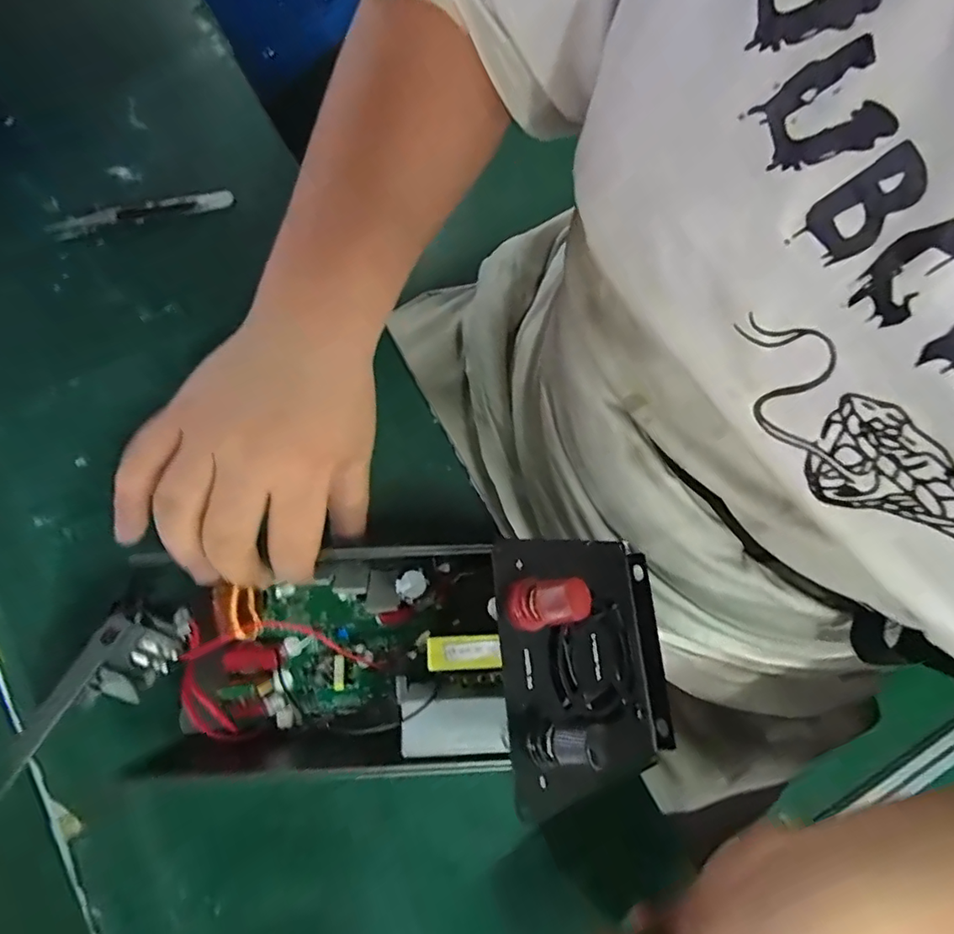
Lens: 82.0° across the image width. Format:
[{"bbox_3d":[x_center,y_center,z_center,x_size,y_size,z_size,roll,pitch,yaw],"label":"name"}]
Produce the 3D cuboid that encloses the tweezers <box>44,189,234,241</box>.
[{"bbox_3d":[-0.221,-0.167,0.359,0.114,0.010,0.012,-17,79,-4],"label":"tweezers"}]

